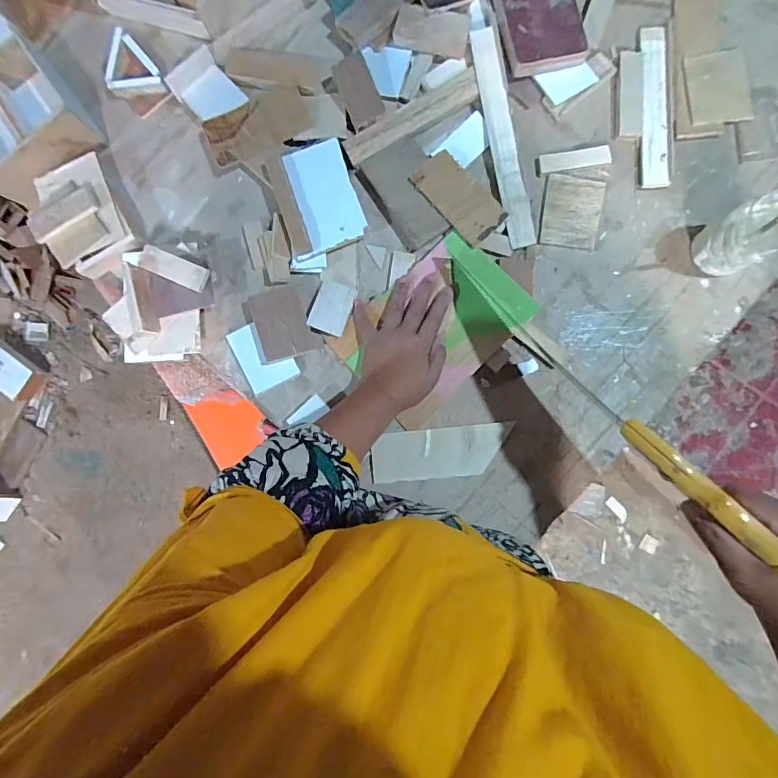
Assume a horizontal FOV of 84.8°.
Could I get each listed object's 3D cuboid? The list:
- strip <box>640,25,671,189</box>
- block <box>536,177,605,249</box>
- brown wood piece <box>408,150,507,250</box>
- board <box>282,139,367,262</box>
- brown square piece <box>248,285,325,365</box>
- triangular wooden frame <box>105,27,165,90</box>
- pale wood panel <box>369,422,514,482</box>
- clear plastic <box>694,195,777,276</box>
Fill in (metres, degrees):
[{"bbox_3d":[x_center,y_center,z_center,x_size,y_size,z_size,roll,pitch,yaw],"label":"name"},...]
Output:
[{"bbox_3d":[0.328,-0.351,0.527,0.033,0.008,0.200,-1,84,5],"label":"strip"},{"bbox_3d":[0.228,-0.221,0.534,0.070,0.006,0.088,10,85,6],"label":"block"},{"bbox_3d":[0.084,-0.236,0.526,0.060,0.004,0.117,-43,89,-1],"label":"brown wood piece"},{"bbox_3d":[-0.085,-0.241,0.538,0.083,0.007,0.133,-18,87,-4],"label":"board"},{"bbox_3d":[-0.136,-0.083,0.542,0.077,0.013,0.087,-18,92,-9],"label":"brown square piece"},{"bbox_3d":[-0.345,-0.420,0.563,0.063,0.020,0.084,-42,83,0],"label":"triangular wooden frame"},{"bbox_3d":[0.065,0.080,0.532,0.171,0.004,0.062,-6,92,2],"label":"pale wood panel"},{"bbox_3d":[0.402,-0.168,0.478,0.065,0.099,0.065,0,84,5],"label":"clear plastic"}]

